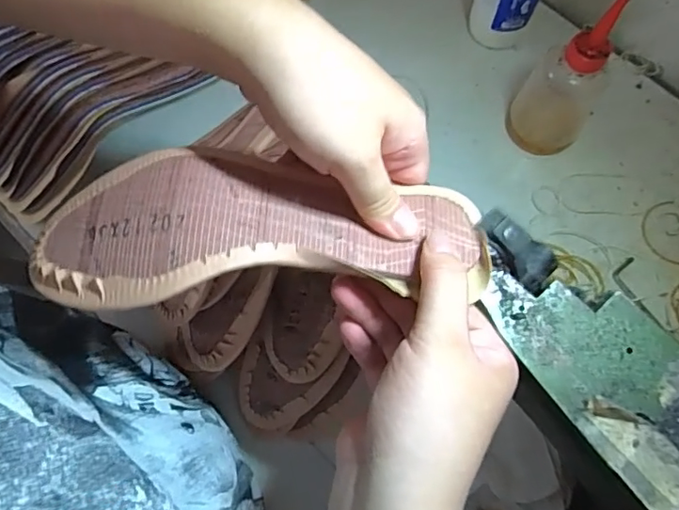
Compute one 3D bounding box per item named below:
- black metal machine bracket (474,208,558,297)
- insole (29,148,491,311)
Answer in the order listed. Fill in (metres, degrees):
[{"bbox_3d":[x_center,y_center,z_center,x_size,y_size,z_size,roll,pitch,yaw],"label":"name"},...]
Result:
[{"bbox_3d":[0.092,-0.002,0.275,0.048,0.014,0.027,42,74,-18],"label":"black metal machine bracket"},{"bbox_3d":[-0.039,-0.012,0.268,0.220,0.030,0.072,-1,70,-4],"label":"insole"}]

